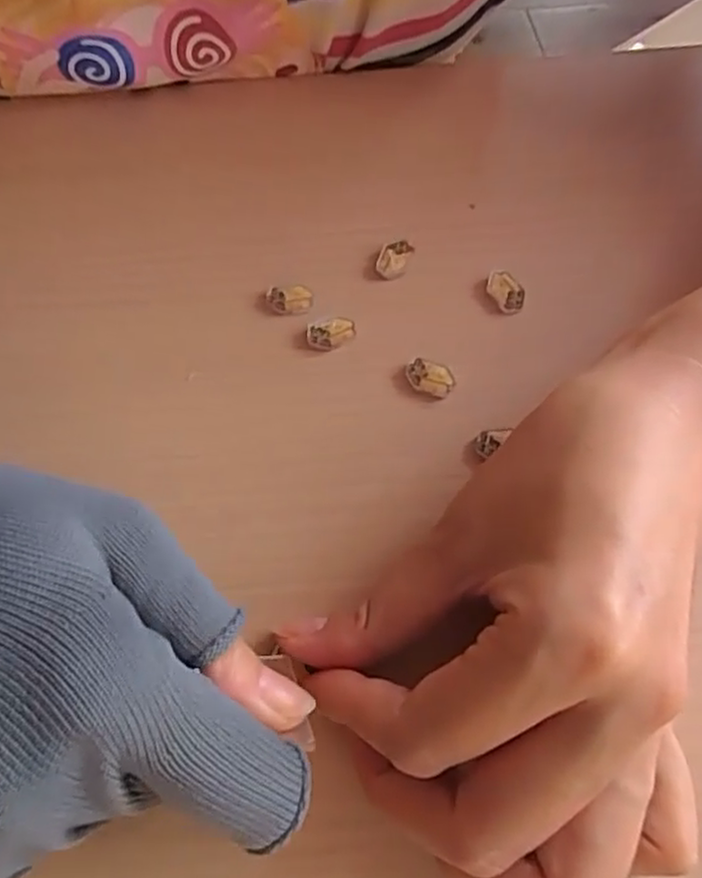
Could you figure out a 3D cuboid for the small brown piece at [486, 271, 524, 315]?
[{"bbox_3d":[0.054,-0.052,0.239,0.010,0.004,0.017,-27,67,-13],"label":"small brown piece"}]

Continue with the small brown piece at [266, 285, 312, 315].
[{"bbox_3d":[-0.021,-0.048,0.238,0.016,0.004,0.010,1,64,1],"label":"small brown piece"}]

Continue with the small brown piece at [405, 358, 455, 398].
[{"bbox_3d":[0.026,-0.020,0.226,0.016,0.005,0.010,24,66,11],"label":"small brown piece"}]

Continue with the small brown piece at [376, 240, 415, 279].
[{"bbox_3d":[0.015,-0.065,0.246,0.010,0.004,0.015,25,66,12],"label":"small brown piece"}]

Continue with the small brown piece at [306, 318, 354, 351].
[{"bbox_3d":[-0.007,-0.036,0.232,0.015,0.004,0.009,-15,65,-7],"label":"small brown piece"}]

